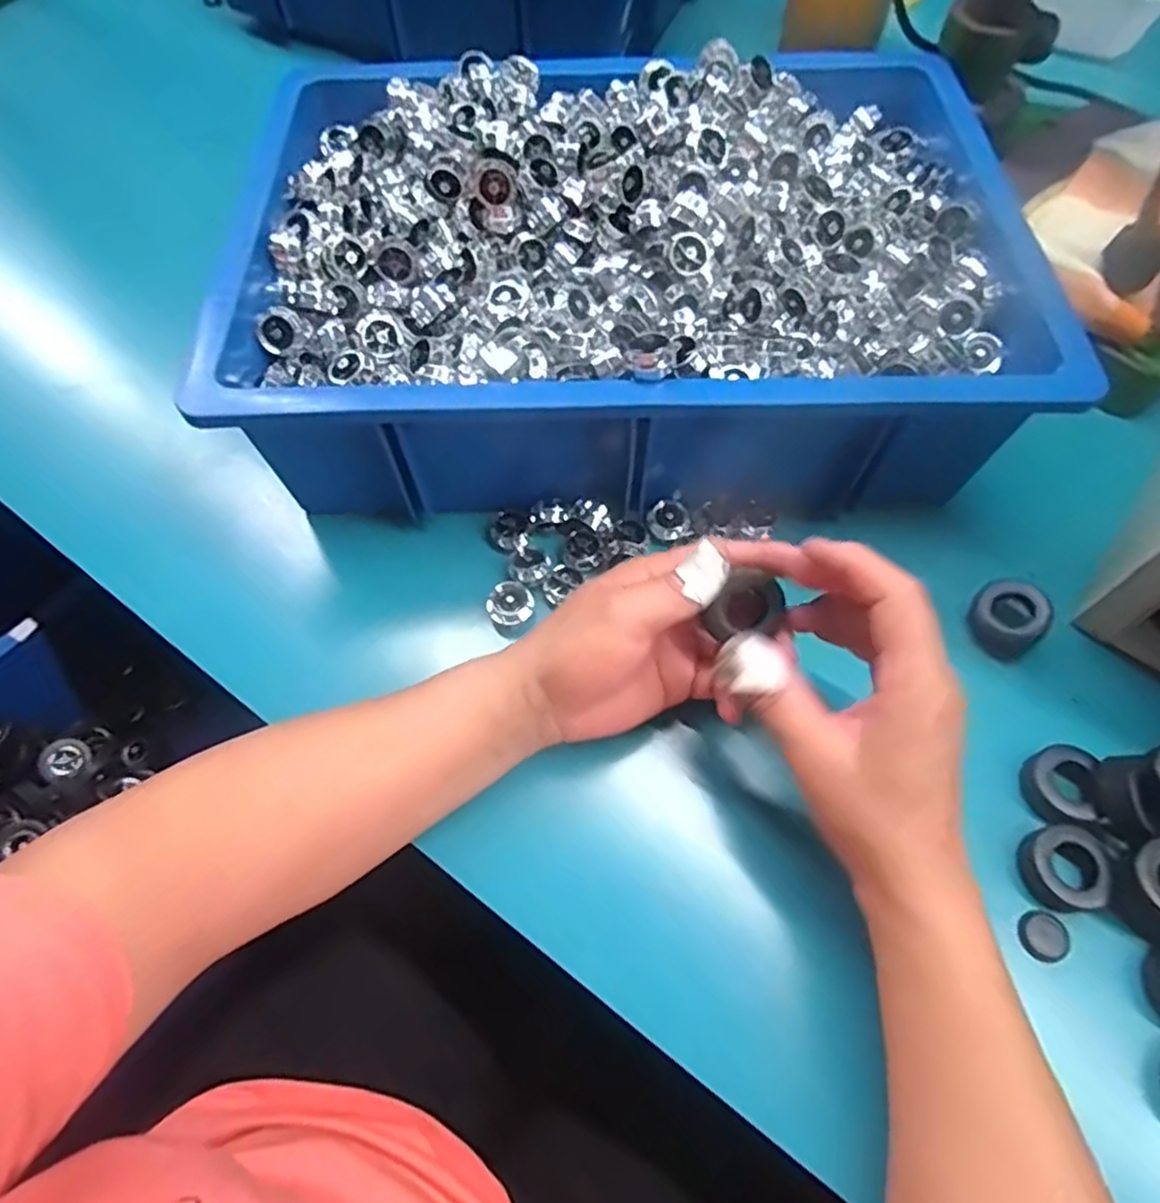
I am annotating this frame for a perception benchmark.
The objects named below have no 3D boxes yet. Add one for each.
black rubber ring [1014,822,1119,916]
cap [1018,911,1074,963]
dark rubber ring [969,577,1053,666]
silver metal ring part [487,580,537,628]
[{"bbox_3d":[0.222,0.122,0.323,0.037,0.014,0.037,-1,64,2],"label":"black rubber ring"},{"bbox_3d":[0.209,0.151,0.316,0.021,0.007,0.021,-1,64,2],"label":"cap"},{"bbox_3d":[0.234,0.008,0.384,0.034,0.022,0.037,-1,64,2],"label":"dark rubber ring"},{"bbox_3d":[-0.039,0.001,0.396,0.026,0.009,0.023,14,65,9],"label":"silver metal ring part"}]

